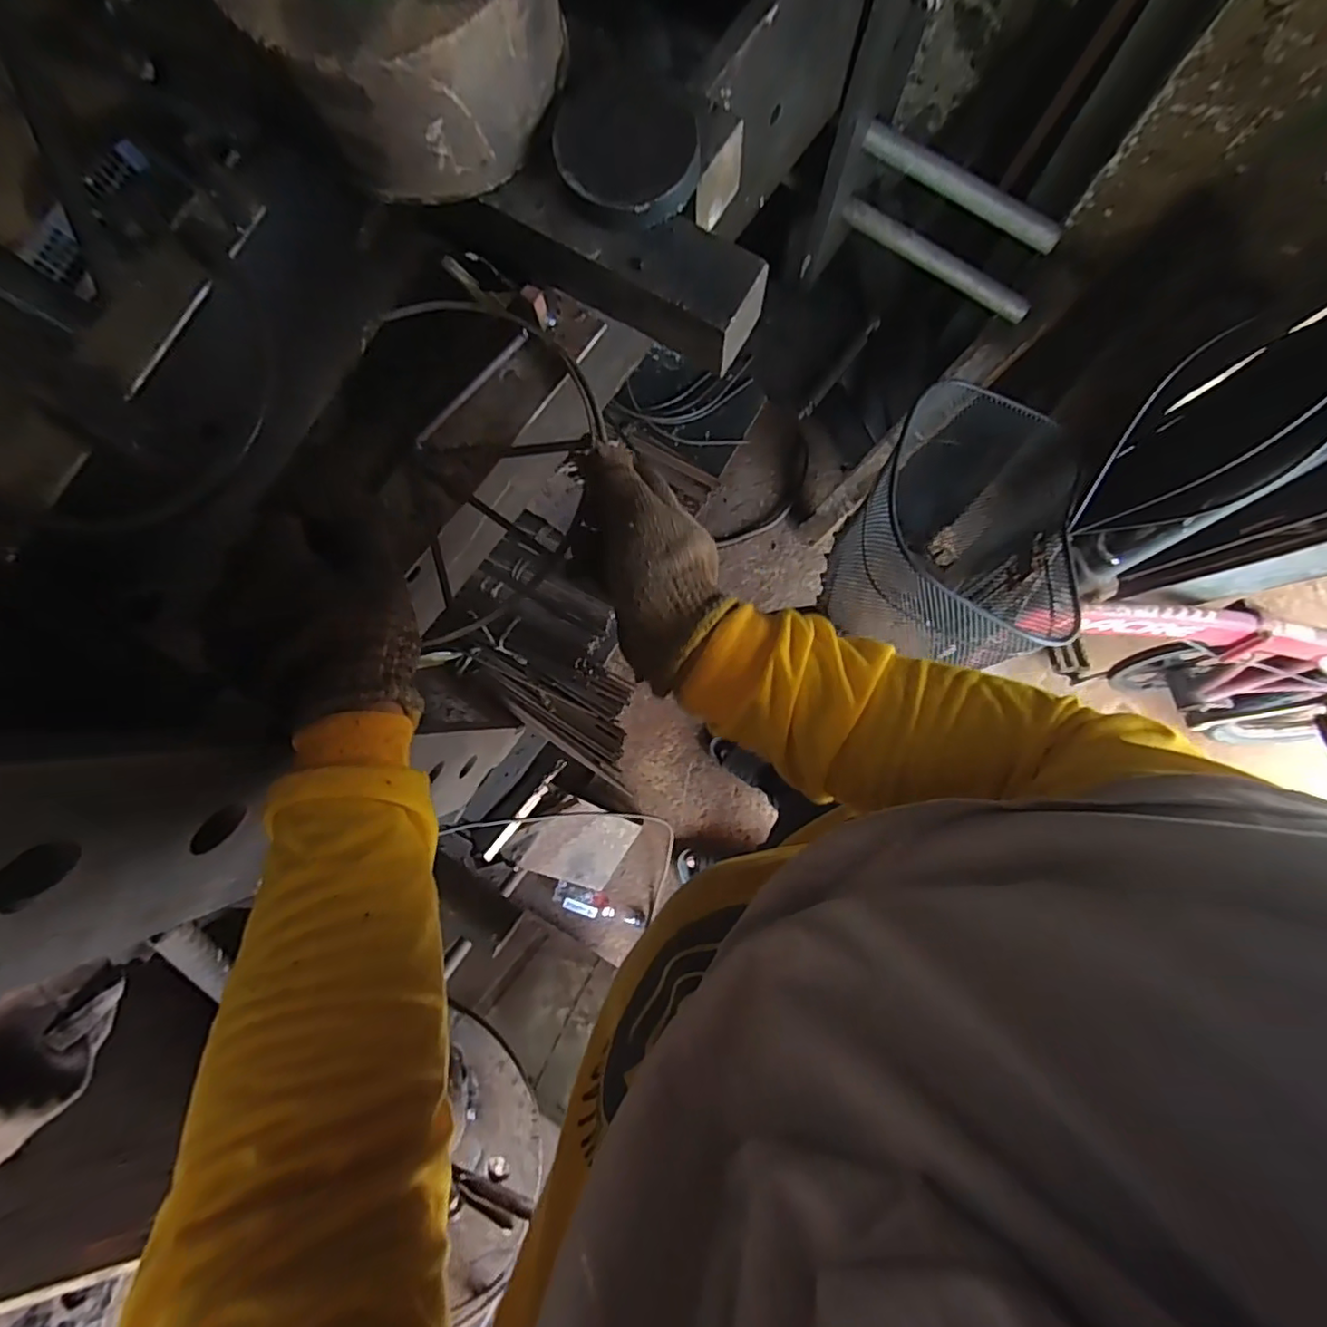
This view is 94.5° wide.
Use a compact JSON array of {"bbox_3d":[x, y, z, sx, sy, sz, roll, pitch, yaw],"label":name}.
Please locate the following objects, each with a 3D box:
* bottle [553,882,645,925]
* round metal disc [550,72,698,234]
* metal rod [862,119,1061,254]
[{"bbox_3d":[-0.140,0.513,1.303,0.191,0.052,0.049,14,87,4],"label":"bottle"},{"bbox_3d":[-0.021,-0.289,0.345,0.080,0.019,0.077,0,86,3],"label":"round metal disc"},{"bbox_3d":[0.314,-0.504,0.646,0.227,0.023,0.029,33,88,4],"label":"metal rod"}]

